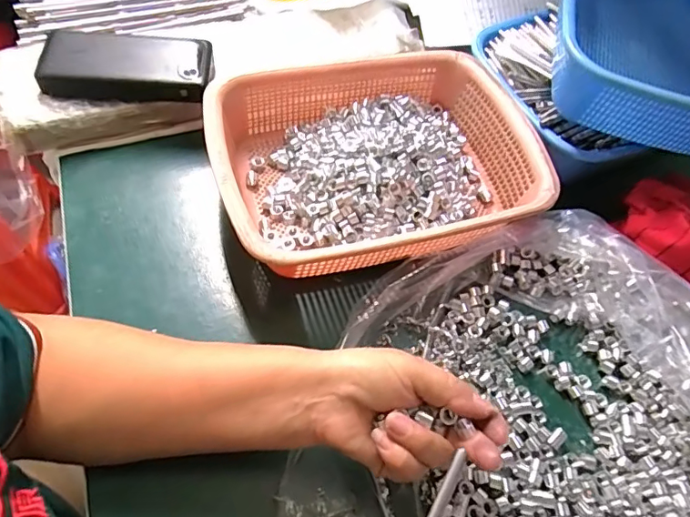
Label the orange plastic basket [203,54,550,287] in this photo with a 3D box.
[{"bbox_3d":[0.030,-0.092,0.475,0.294,0.069,0.213,-13,62,-14],"label":"orange plastic basket"}]

